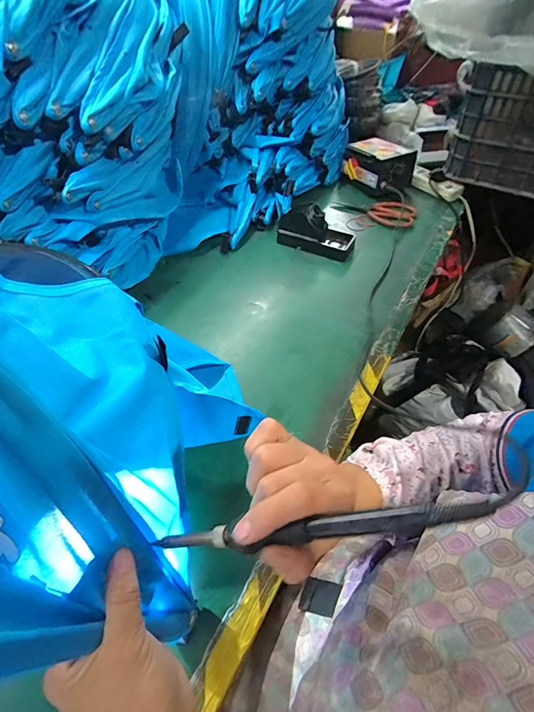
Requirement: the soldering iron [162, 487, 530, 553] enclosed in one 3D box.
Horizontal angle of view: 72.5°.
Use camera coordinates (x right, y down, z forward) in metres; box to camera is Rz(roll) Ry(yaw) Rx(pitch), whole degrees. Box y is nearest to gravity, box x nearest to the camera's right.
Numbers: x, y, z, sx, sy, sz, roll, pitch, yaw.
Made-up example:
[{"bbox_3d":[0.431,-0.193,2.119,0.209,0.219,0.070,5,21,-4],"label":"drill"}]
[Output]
[{"bbox_3d":[0.023,0.100,0.210,0.208,0.012,0.015,-16,46,19],"label":"soldering iron"}]

